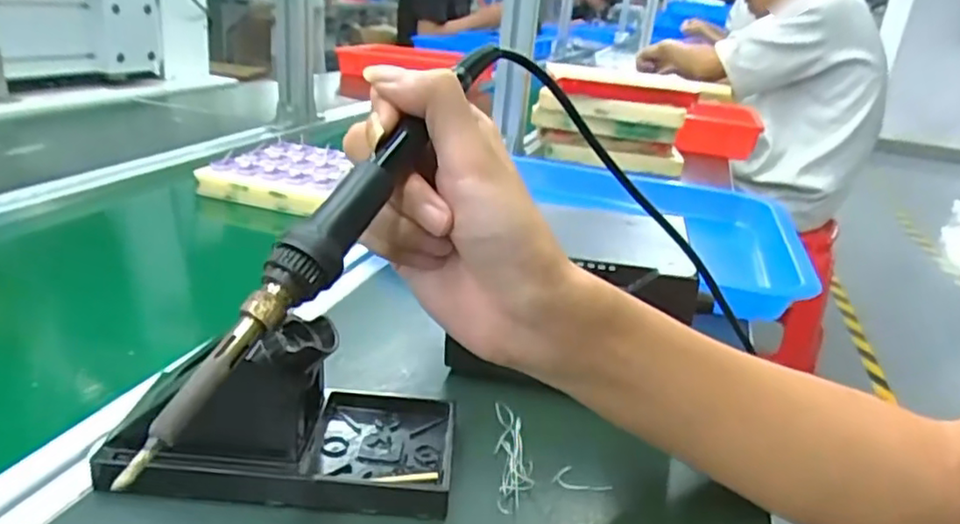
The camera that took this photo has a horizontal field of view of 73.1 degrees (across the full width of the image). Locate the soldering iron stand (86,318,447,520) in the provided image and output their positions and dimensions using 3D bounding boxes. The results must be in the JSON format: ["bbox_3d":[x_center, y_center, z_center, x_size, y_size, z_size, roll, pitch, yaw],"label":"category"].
[{"bbox_3d":[-0.091,0.074,0.312,0.158,0.060,0.076,5,23,-6],"label":"soldering iron stand"}]

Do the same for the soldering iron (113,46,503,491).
[{"bbox_3d":[-0.043,-0.020,0.224,0.016,0.015,0.208,15,53,24],"label":"soldering iron"}]

